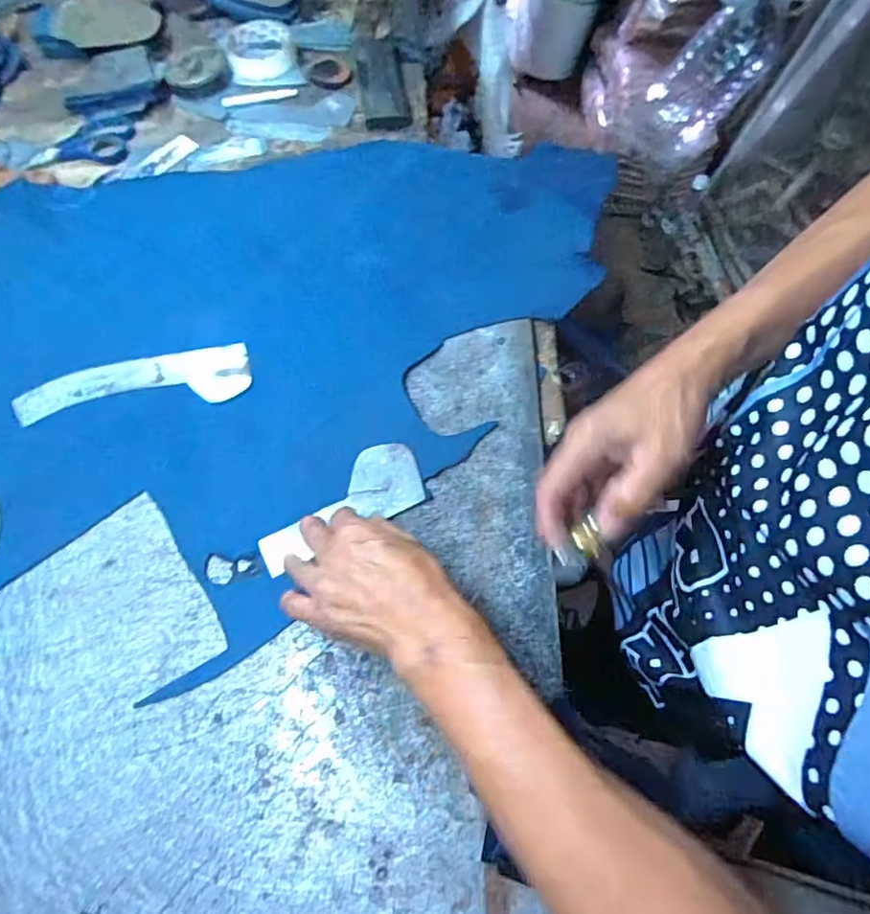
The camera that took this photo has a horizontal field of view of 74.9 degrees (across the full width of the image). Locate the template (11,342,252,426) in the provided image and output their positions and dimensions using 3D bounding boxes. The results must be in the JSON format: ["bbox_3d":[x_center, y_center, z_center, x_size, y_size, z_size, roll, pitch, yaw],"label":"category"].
[{"bbox_3d":[-0.275,-0.067,0.520,0.208,0.006,0.057,-9,66,-1],"label":"template"}]

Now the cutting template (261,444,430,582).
[{"bbox_3d":[-0.076,0.041,0.464,0.144,0.004,0.061,-32,69,-11],"label":"cutting template"}]

